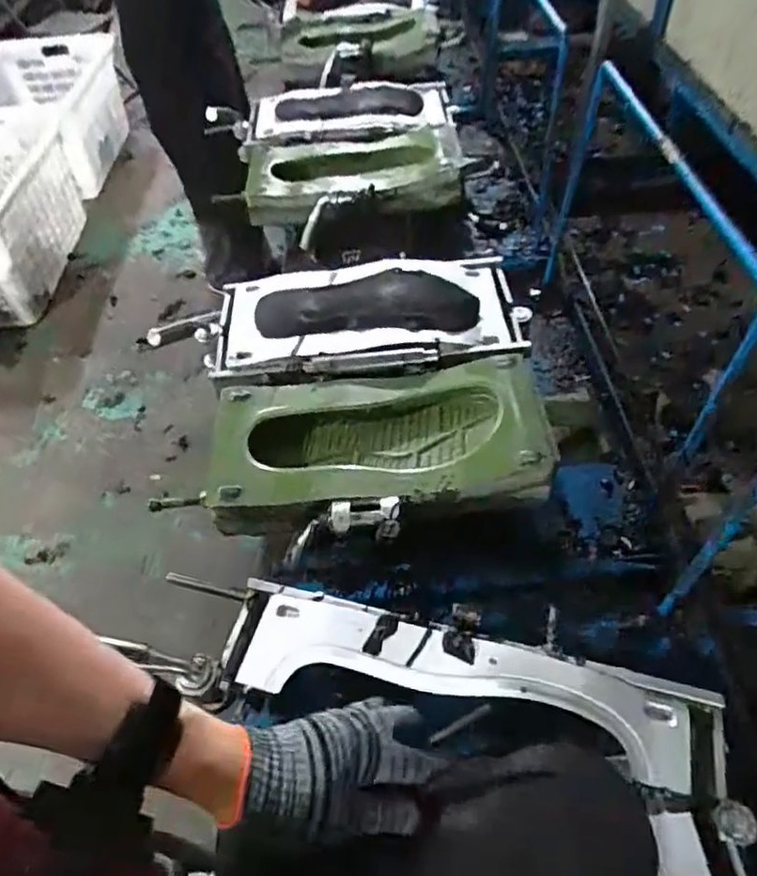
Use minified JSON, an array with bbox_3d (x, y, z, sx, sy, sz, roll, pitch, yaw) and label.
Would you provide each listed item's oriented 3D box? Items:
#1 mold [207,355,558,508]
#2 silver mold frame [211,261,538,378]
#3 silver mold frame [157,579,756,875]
[{"bbox_3d":[-0.005,-0.004,0.698,0.368,0.055,0.183,-3,54,2],"label":"mold"},{"bbox_3d":[-0.022,-0.163,0.817,0.390,0.046,0.201,-5,54,0],"label":"silver mold frame"},{"bbox_3d":[0.059,0.266,0.469,0.421,0.051,0.266,7,55,9],"label":"silver mold frame"}]

